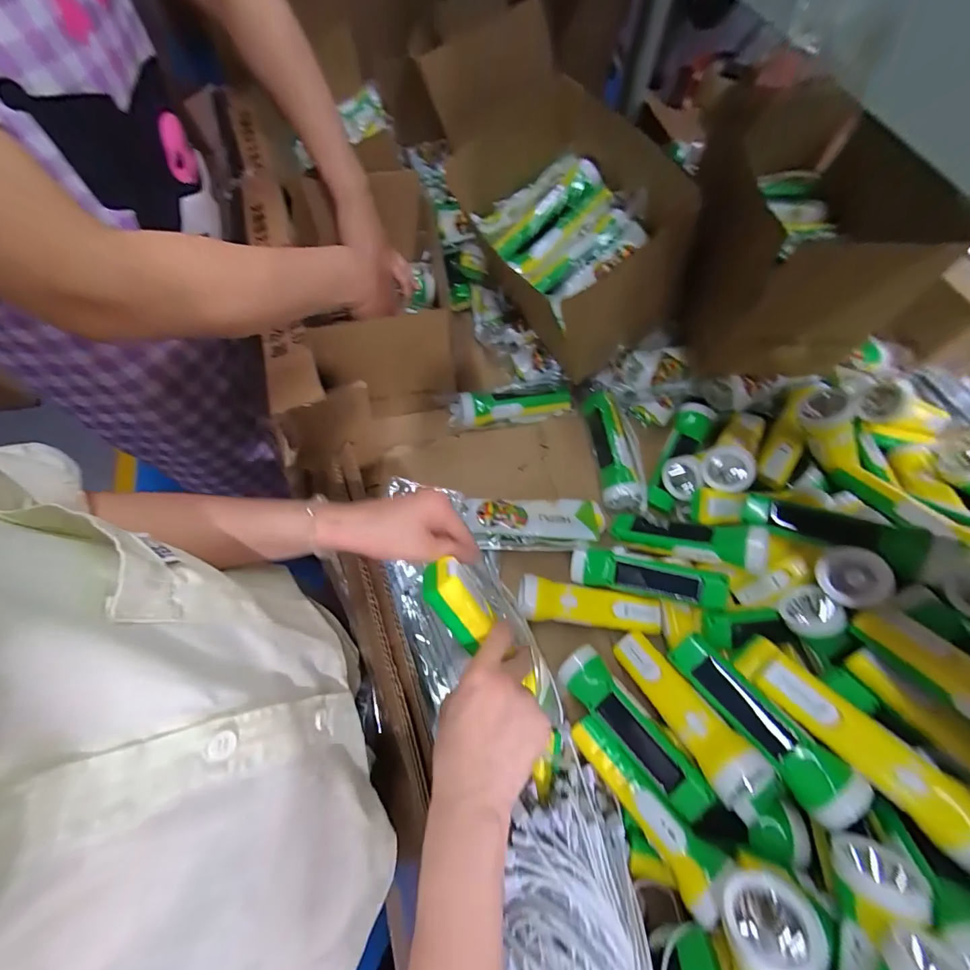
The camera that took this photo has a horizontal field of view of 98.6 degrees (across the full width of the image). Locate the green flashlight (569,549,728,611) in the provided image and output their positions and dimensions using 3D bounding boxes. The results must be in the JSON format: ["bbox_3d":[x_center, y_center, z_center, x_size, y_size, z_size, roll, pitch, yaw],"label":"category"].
[{"bbox_3d":[0.184,0.106,0.481,0.164,0.036,0.039,7,65,23],"label":"green flashlight"}]

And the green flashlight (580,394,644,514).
[{"bbox_3d":[0.174,-0.053,0.576,0.051,0.040,0.185,-3,66,-2],"label":"green flashlight"}]

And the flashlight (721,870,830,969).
[{"bbox_3d":[0.188,0.352,0.284,0.052,0.051,0.160,-1,98,-1],"label":"flashlight"}]

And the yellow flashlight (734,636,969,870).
[{"bbox_3d":[0.313,0.214,0.356,0.047,0.038,0.187,-35,49,-15],"label":"yellow flashlight"}]

